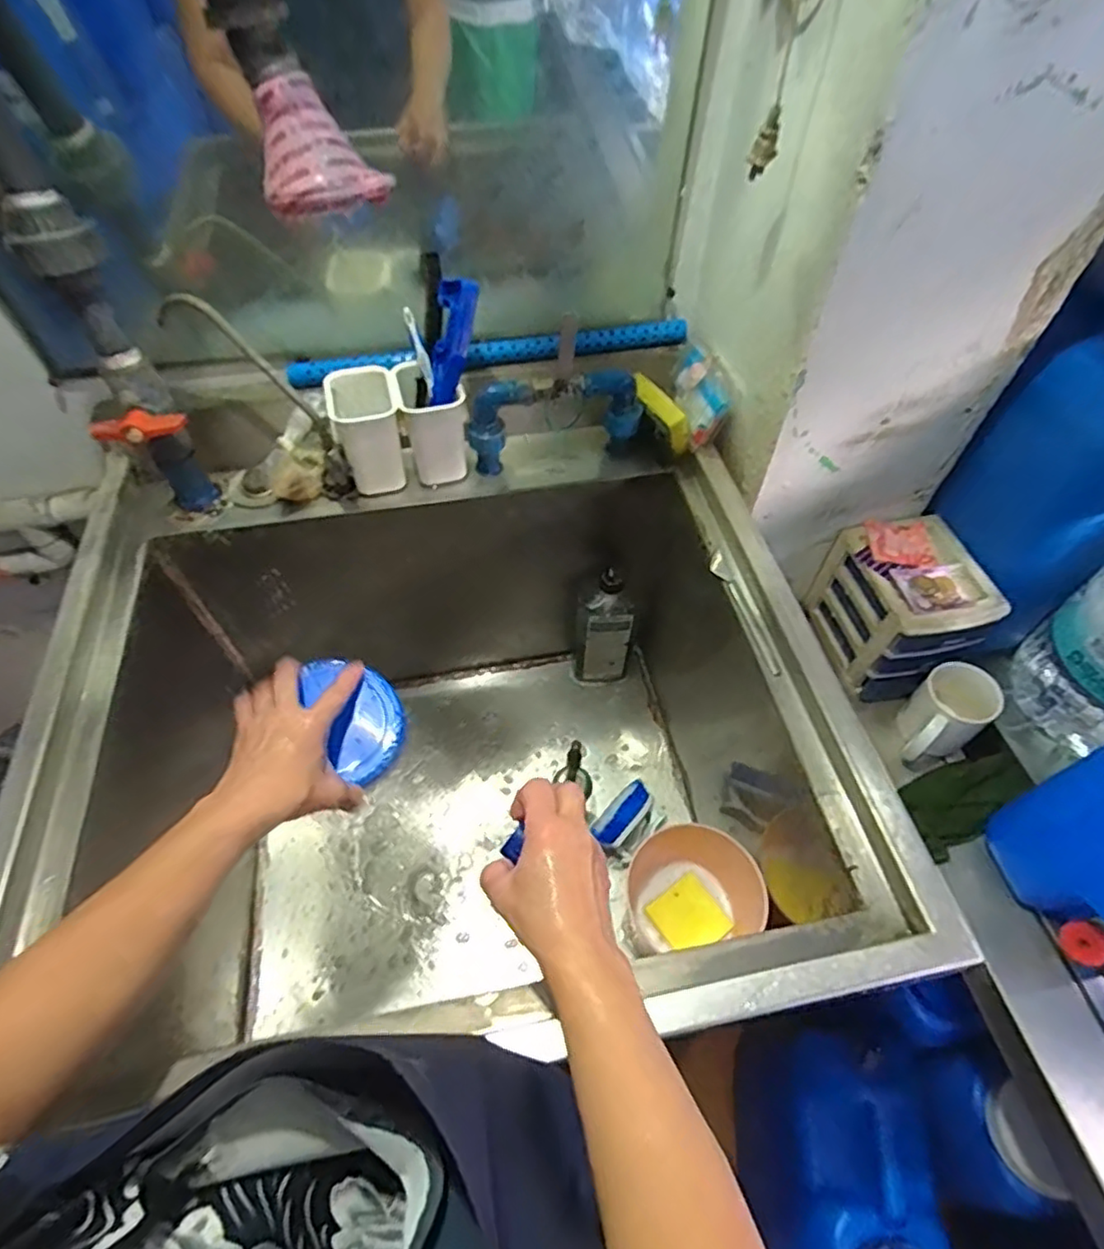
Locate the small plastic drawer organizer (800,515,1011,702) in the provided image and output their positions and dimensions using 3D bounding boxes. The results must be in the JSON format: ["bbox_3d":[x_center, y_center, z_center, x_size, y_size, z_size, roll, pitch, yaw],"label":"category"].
[{"bbox_3d":[0.450,-0.018,0.832,0.142,0.155,0.179,-7,55,-5],"label":"small plastic drawer organizer"}]

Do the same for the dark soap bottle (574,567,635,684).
[{"bbox_3d":[0.078,0.011,0.960,0.085,0.248,0.044,5,55,3],"label":"dark soap bottle"}]

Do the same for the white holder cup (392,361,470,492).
[{"bbox_3d":[-0.137,-0.230,0.744,0.065,0.119,0.068,-17,57,-12],"label":"white holder cup"}]

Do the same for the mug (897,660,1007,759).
[{"bbox_3d":[0.465,0.113,0.769,0.110,0.089,0.085,-34,61,-22],"label":"mug"}]

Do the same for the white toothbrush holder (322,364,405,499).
[{"bbox_3d":[-0.207,-0.219,0.731,0.072,0.122,0.085,-12,56,-9],"label":"white toothbrush holder"}]

